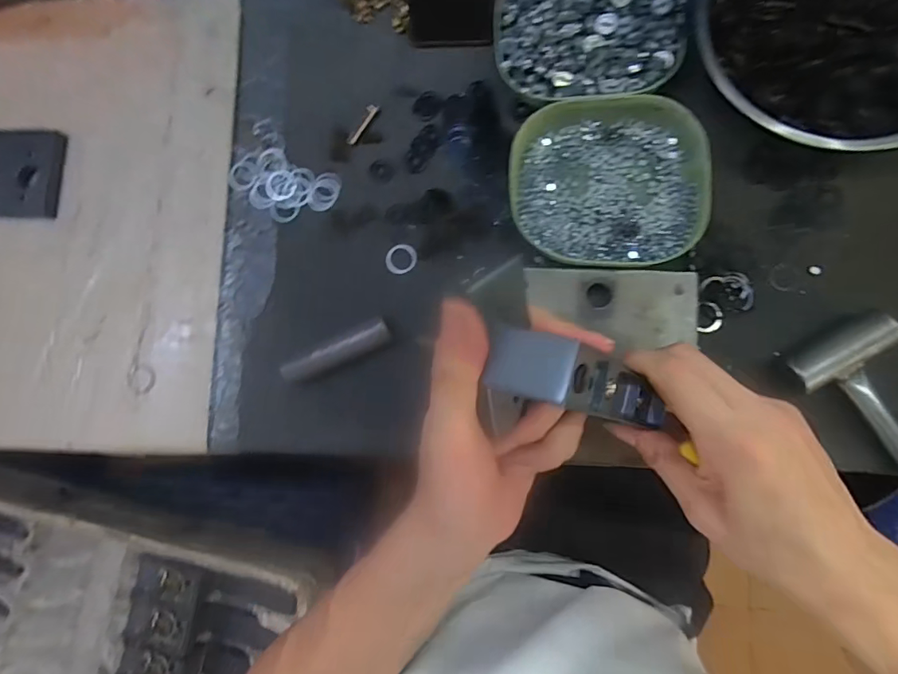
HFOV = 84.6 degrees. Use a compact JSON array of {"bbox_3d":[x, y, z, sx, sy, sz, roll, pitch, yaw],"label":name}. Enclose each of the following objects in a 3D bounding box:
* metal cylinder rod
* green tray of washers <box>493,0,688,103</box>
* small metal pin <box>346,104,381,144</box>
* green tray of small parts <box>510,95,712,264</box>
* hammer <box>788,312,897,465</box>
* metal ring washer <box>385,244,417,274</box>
[{"bbox_3d":[-0.092,0.014,0.408,0.093,0.015,0.015,-26,81,2],"label":"metal cylinder rod"},{"bbox_3d":[0.115,-0.259,0.416,0.147,0.034,0.130,-2,83,5],"label":"green tray of washers"},{"bbox_3d":[-0.077,-0.190,0.439,0.011,0.004,0.042,31,87,8],"label":"small metal pin"},{"bbox_3d":[0.127,-0.126,0.403,0.149,0.027,0.132,2,83,6],"label":"green tray of small parts"},{"bbox_3d":[0.321,0.071,0.355,0.074,0.032,0.165,-30,81,1],"label":"hammer"},{"bbox_3d":[-0.041,-0.068,0.427,0.027,0.004,0.027,-1,83,6],"label":"metal ring washer"}]

